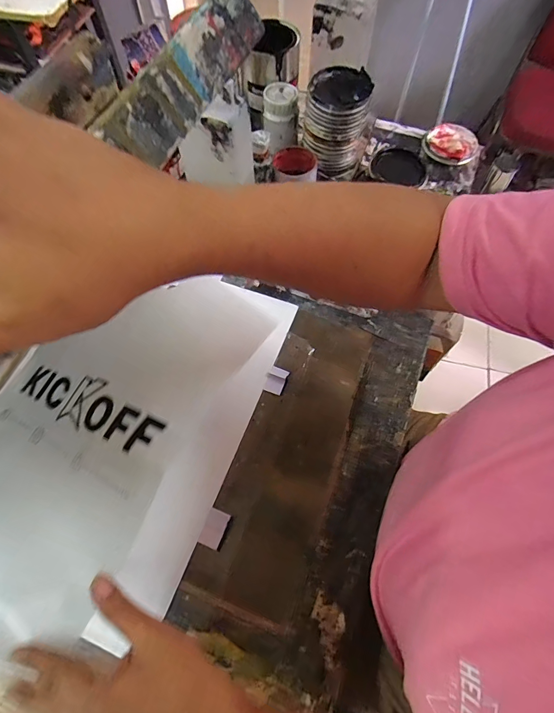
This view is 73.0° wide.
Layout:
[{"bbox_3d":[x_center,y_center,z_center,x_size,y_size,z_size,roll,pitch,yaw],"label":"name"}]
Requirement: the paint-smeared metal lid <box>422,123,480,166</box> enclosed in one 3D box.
[{"bbox_3d":[0.343,-0.420,0.736,0.102,0.025,0.092,26,68,12],"label":"paint-smeared metal lid"}]

